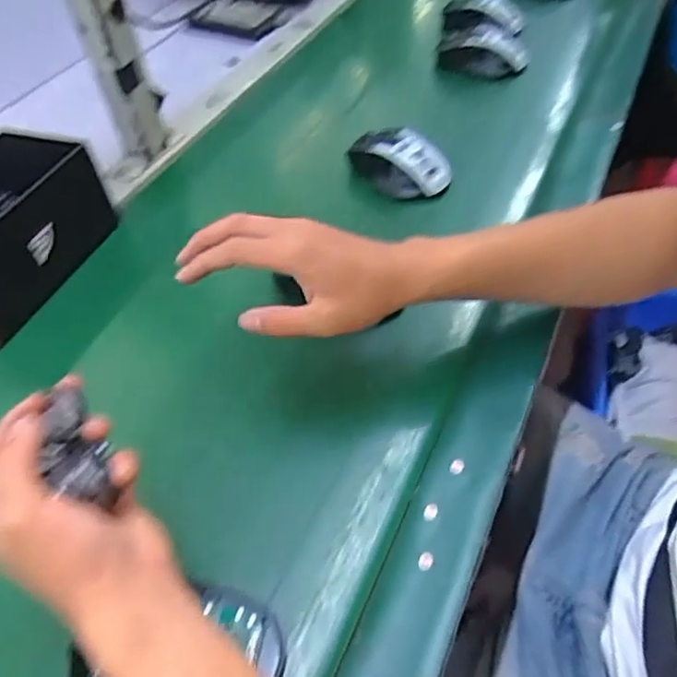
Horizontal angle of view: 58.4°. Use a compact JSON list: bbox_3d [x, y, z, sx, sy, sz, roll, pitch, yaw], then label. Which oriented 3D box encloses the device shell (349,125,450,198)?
[{"bbox_3d":[0.058,-0.182,0.625,0.070,0.036,0.102,-38,56,-24],"label":"device shell"}]

